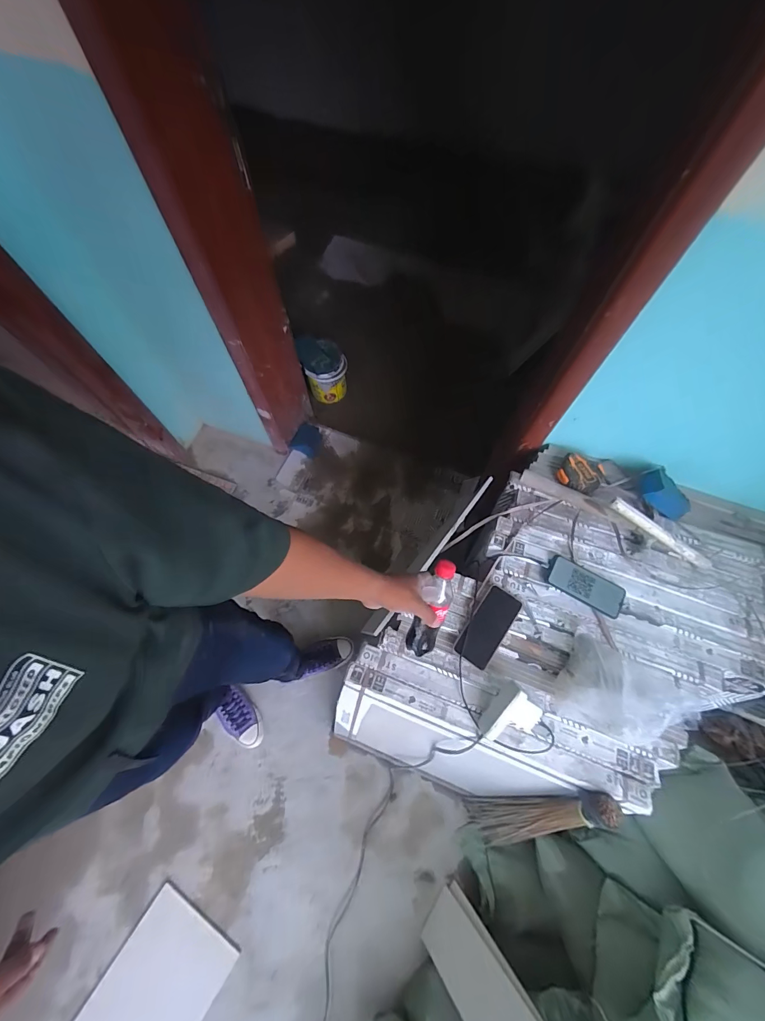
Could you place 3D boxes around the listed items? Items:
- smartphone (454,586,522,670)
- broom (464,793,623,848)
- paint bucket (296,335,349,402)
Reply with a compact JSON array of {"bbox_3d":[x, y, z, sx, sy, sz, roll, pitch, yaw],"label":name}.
[{"bbox_3d":[0.225,0.243,0.789,0.073,0.015,0.165,35,72,12],"label":"smartphone"},{"bbox_3d":[0.353,0.736,0.889,0.114,0.609,0.072,32,49,11],"label":"broom"},{"bbox_3d":[-0.257,-0.617,1.634,0.181,0.216,0.206,-19,70,-8],"label":"paint bucket"}]

